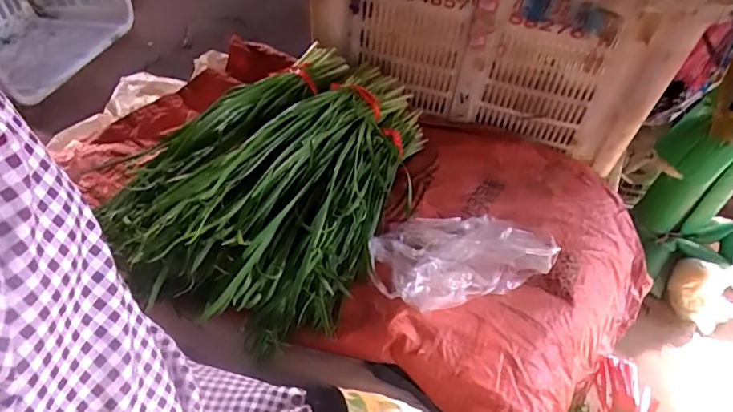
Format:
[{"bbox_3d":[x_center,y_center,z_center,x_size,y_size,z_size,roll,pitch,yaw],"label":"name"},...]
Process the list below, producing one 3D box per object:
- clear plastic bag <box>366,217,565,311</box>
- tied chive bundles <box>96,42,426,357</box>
[{"bbox_3d":[0.111,0.053,0.621,0.210,0.066,0.138,-12,48,-20],"label":"clear plastic bag"},{"bbox_3d":[-0.109,-0.054,0.682,0.291,0.138,0.447,17,45,9],"label":"tied chive bundles"}]

